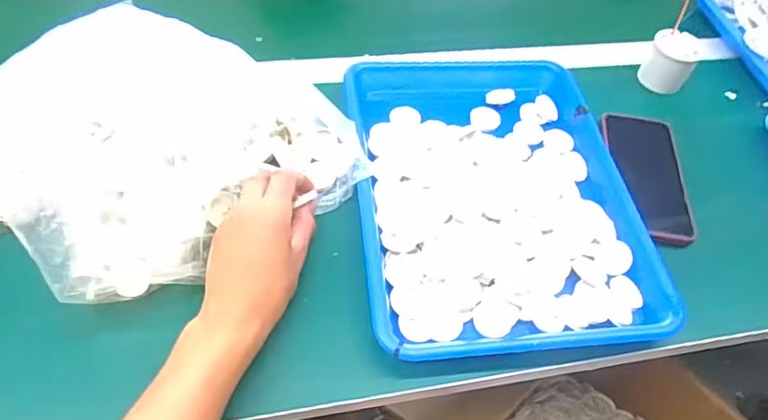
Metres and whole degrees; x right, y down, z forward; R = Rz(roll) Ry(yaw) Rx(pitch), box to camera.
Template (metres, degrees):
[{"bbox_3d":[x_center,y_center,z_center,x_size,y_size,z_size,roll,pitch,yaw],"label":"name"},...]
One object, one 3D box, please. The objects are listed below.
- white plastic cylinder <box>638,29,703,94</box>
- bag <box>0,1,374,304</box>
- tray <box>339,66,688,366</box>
[{"bbox_3d":[0.334,-0.174,0.657,0.051,0.050,0.053,26,53,14],"label":"white plastic cylinder"},{"bbox_3d":[-0.199,-0.061,0.481,0.307,0.085,0.249,-35,62,-28],"label":"bag"},{"bbox_3d":[0.099,-0.028,0.534,0.250,0.030,0.333,-3,52,-8],"label":"tray"}]

